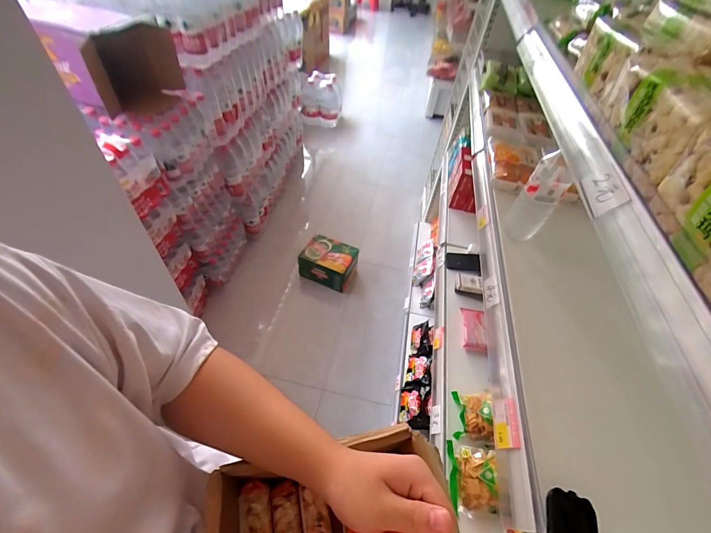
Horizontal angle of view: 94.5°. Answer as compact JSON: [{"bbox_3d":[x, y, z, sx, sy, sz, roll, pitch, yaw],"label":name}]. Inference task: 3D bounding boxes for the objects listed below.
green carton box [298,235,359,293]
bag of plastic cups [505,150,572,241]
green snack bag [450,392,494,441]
[{"bbox_3d":[-0.139,-0.019,1.838,0.292,0.200,0.232,20,51,11],"label":"green carton box"},{"bbox_3d":[0.366,-0.131,0.667,0.068,0.185,0.055,27,52,17],"label":"bag of plastic cups"},{"bbox_3d":[0.303,0.376,0.829,0.045,0.103,0.118,36,45,-29],"label":"green snack bag"}]

